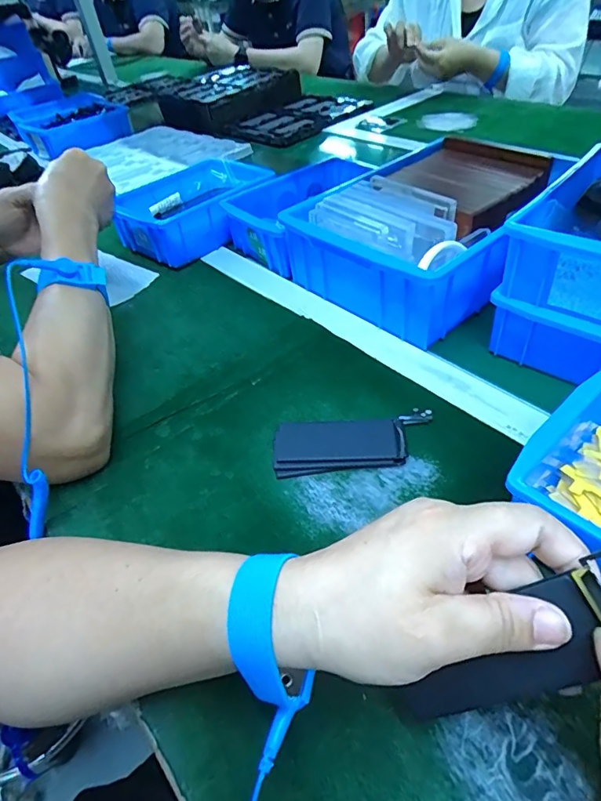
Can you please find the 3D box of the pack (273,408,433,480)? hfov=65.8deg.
[{"bbox_3d":[0.041,0.032,0.355,0.122,0.009,0.053,-7,45,1],"label":"pack"}]

